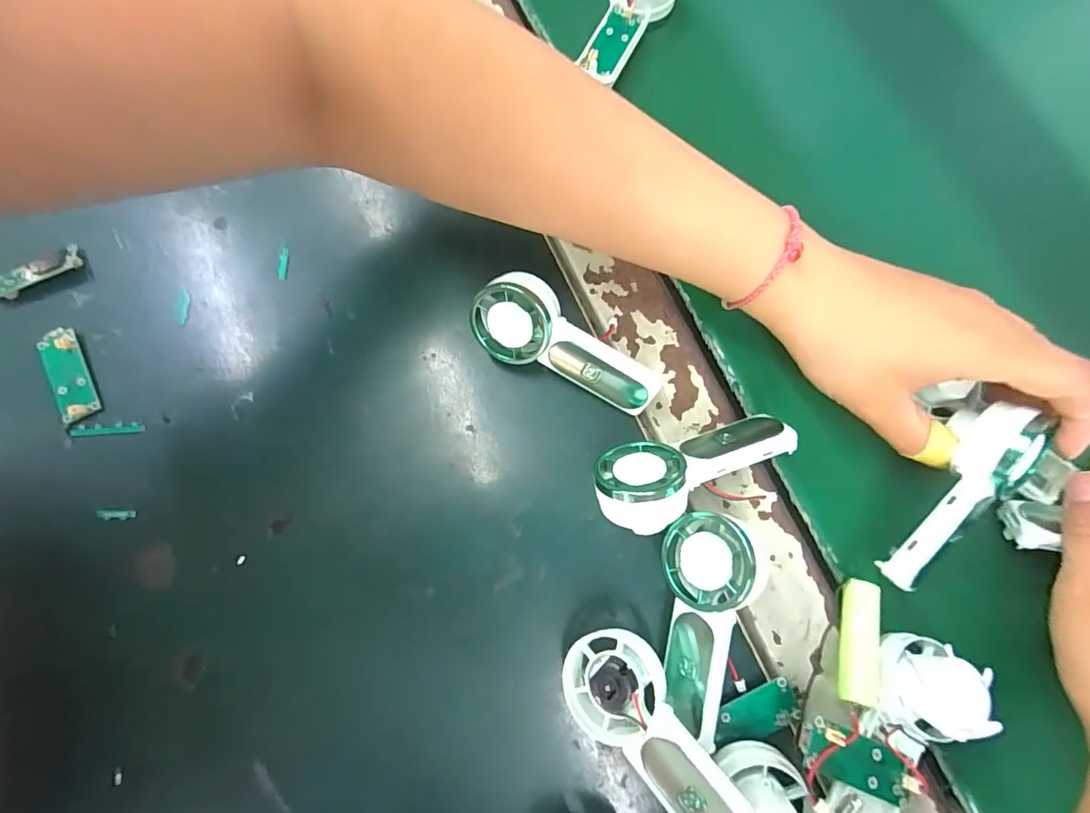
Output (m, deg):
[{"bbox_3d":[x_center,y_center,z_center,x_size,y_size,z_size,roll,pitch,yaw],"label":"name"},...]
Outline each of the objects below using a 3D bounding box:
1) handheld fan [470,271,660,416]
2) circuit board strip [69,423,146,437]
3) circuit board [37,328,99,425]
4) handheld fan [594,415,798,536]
[{"bbox_3d":[0.009,-0.025,0.230,0.087,0.040,0.038,38,82,9],"label":"handheld fan"},{"bbox_3d":[-0.221,0.012,0.250,0.036,0.005,0.006,-3,77,1],"label":"circuit board strip"},{"bbox_3d":[-0.245,-0.016,0.254,0.017,0.006,0.049,-23,83,-19],"label":"circuit board"},{"bbox_3d":[0.067,0.025,0.217,0.090,0.040,0.038,-21,78,-3],"label":"handheld fan"}]

